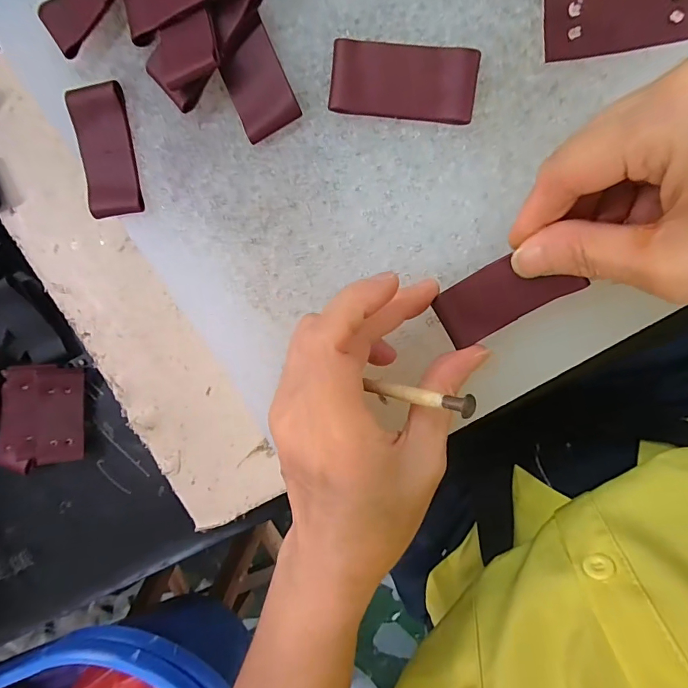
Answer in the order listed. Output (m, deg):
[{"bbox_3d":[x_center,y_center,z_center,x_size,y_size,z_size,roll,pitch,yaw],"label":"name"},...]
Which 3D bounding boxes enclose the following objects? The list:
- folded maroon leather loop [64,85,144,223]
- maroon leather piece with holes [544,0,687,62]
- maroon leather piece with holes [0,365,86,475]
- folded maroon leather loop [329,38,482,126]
[{"bbox_3d":[-0.118,-0.094,0.211,0.027,0.008,0.060,-5,100,10],"label":"folded maroon leather loop"},{"bbox_3d":[0.110,-0.128,0.166,0.060,0.004,0.026,-5,102,10],"label":"maroon leather piece with holes"},{"bbox_3d":[-0.208,0.051,0.289,0.061,0.024,0.075,6,101,8],"label":"maroon leather piece with holes"},{"bbox_3d":[0.025,-0.111,0.183,0.061,0.008,0.028,8,102,8],"label":"folded maroon leather loop"}]

